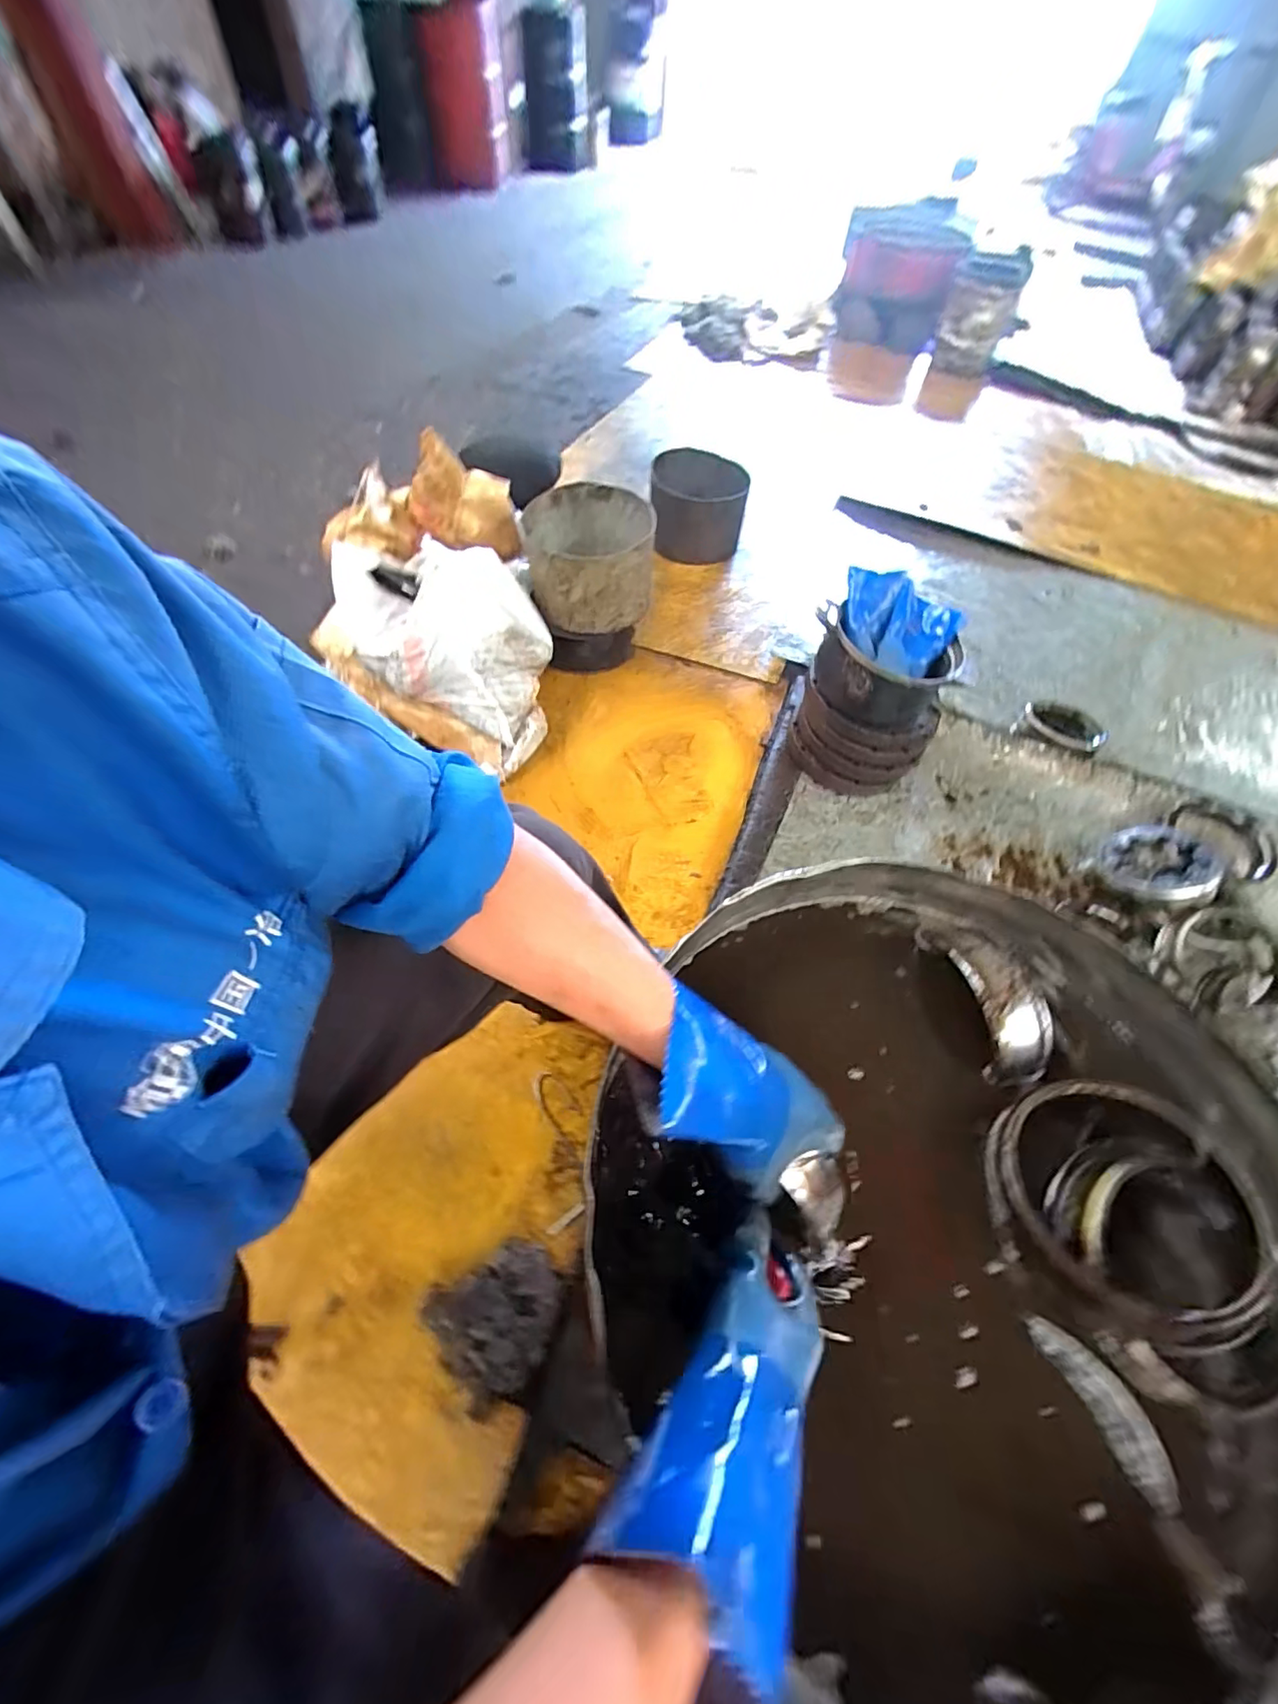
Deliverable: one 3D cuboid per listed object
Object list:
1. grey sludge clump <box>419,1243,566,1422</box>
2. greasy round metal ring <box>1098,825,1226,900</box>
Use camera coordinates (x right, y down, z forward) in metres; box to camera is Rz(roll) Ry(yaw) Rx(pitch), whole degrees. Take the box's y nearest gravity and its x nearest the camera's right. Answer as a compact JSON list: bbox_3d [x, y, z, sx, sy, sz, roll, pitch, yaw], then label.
[{"bbox_3d":[-0.165,0.566,0.665,0.143,0.076,0.137,0,58,0],"label":"grey sludge clump"},{"bbox_3d":[0.951,0.019,1.024,0.166,0.053,0.190,1,44,37],"label":"greasy round metal ring"}]

